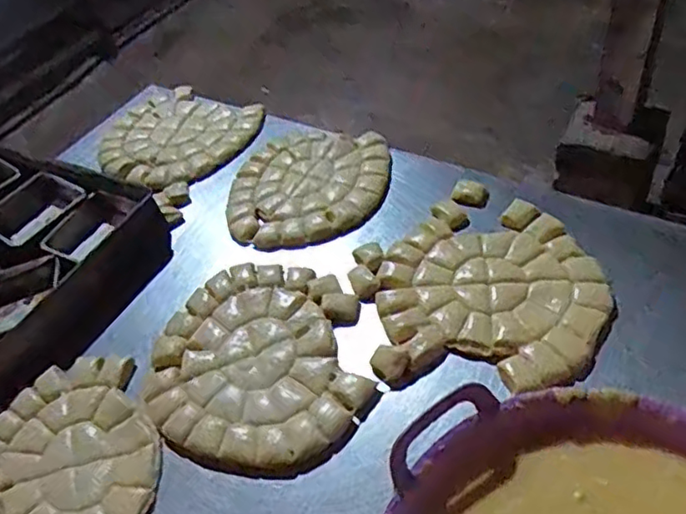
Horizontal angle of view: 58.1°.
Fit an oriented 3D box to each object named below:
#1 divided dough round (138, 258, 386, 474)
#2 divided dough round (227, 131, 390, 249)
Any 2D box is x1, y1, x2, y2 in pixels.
[{"bbox_3d":[-0.092,0.103,0.657,0.221,0.022,0.255,-13,46,1],"label":"divided dough round"},{"bbox_3d":[-0.045,-0.093,0.836,0.210,0.032,0.201,-6,47,7],"label":"divided dough round"}]

